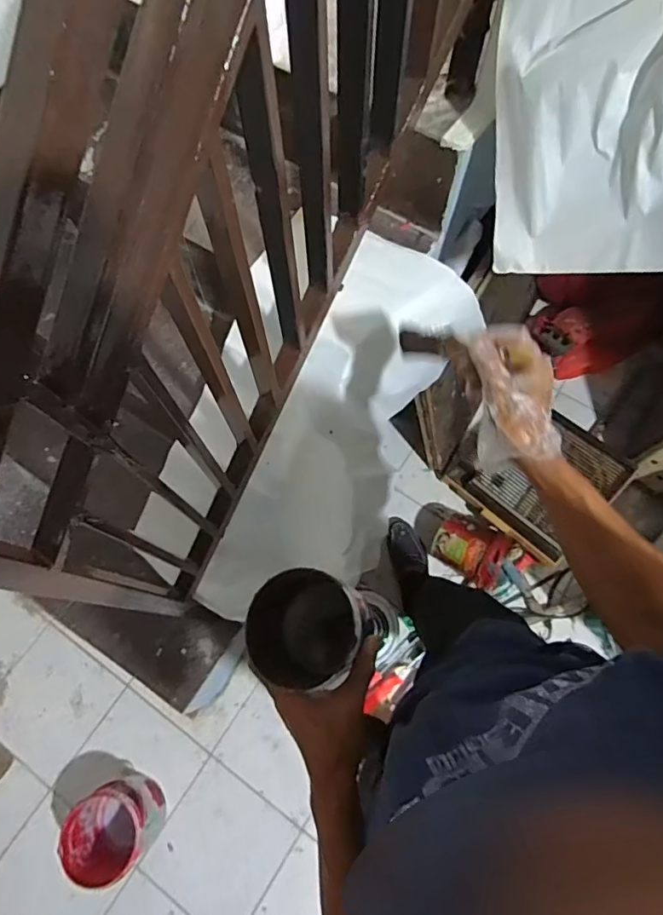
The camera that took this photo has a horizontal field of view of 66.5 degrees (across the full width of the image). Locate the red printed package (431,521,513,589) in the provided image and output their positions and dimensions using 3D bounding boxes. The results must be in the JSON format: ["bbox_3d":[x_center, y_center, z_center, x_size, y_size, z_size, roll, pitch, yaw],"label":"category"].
[{"bbox_3d":[0.381,0.258,1.408,0.189,0.188,0.123,35,75,12],"label":"red printed package"}]

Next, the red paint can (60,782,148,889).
[{"bbox_3d":[-0.518,0.886,1.224,0.178,0.185,0.186,0,71,1],"label":"red paint can"}]

